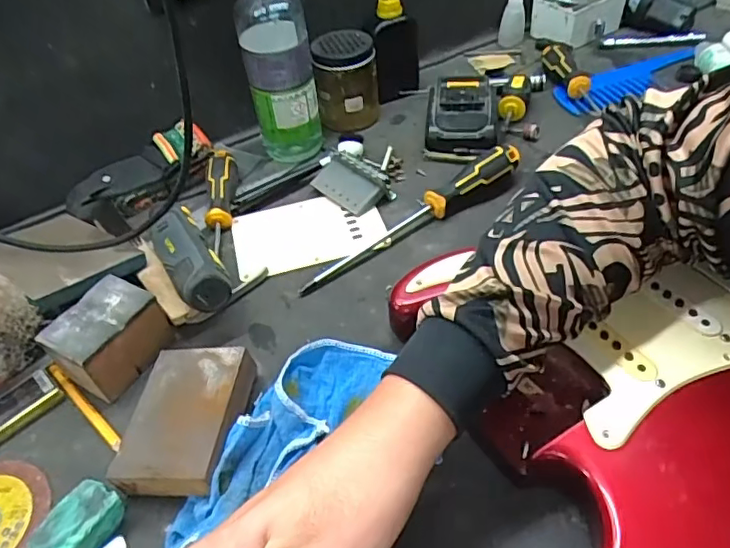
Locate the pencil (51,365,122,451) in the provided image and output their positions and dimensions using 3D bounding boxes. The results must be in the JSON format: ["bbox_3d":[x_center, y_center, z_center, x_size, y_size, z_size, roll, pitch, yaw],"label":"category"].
[{"bbox_3d":[-0.210,0.098,0.424,0.098,0.008,0.009,32,55,30],"label":"pencil"}]

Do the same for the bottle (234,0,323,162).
[{"bbox_3d":[-0.087,-0.225,0.555,0.066,0.234,0.060,-9,46,-6],"label":"bottle"}]

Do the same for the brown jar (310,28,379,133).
[{"bbox_3d":[-0.019,-0.219,0.646,0.064,0.096,0.068,-2,45,2],"label":"brown jar"}]

